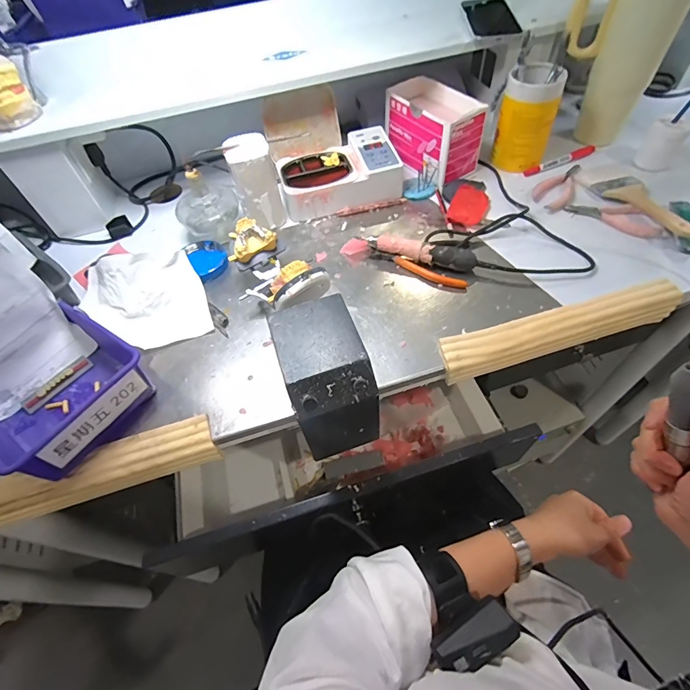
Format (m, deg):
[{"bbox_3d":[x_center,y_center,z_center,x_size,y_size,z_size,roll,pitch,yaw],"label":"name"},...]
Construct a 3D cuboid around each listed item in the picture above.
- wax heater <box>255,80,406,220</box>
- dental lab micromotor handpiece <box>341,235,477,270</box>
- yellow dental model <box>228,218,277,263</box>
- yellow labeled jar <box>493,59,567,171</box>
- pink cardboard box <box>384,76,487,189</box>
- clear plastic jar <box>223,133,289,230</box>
[{"bbox_3d":[-0.021,-0.311,0.630,0.192,0.118,0.174,-16,54,-6],"label":"wax heater"},{"bbox_3d":[0.086,-0.132,0.543,0.184,0.031,0.037,8,56,11],"label":"dental lab micromotor handpiece"},{"bbox_3d":[-0.129,-0.142,0.524,0.066,0.026,0.049,-25,88,-7],"label":"yellow dental model"},{"bbox_3d":[0.290,-0.362,0.625,0.084,0.127,0.083,13,57,14],"label":"yellow labeled jar"},{"bbox_3d":[0.152,-0.362,0.657,0.104,0.105,0.155,-30,57,-15],"label":"pink cardboard box"},{"bbox_3d":[-0.129,-0.238,0.575,0.062,0.123,0.051,-12,54,-3],"label":"clear plastic jar"}]

